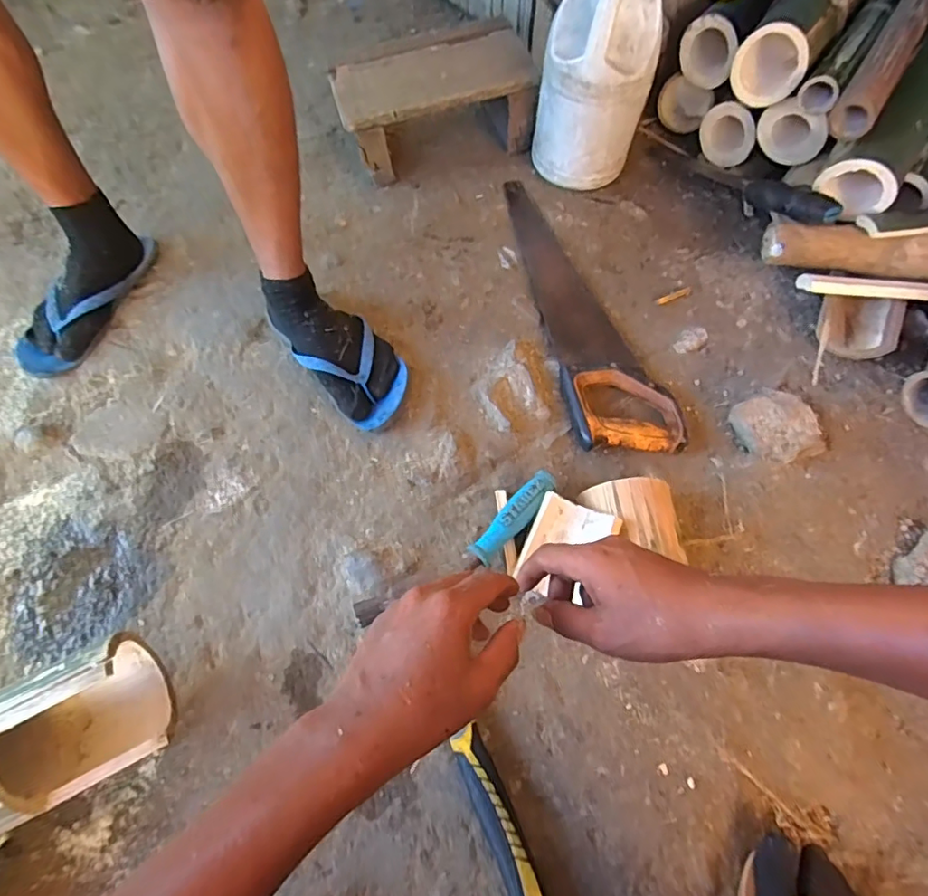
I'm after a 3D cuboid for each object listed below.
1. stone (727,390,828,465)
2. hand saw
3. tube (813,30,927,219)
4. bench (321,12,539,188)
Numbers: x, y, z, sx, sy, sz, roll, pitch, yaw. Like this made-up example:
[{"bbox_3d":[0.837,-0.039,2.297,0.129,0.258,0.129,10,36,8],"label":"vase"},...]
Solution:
[{"bbox_3d":[0.374,-0.027,0.639,0.077,0.041,0.096,-23,66,-12],"label":"stone"},{"bbox_3d":[0.168,-0.215,0.759,0.130,0.036,0.502,-8,63,-4],"label":"hand saw"},{"bbox_3d":[0.578,-0.442,0.694,0.089,0.096,0.319,34,83,16],"label":"tube"},{"bbox_3d":[-0.050,-0.566,0.885,0.310,0.130,0.195,-11,64,-6],"label":"bench"}]

